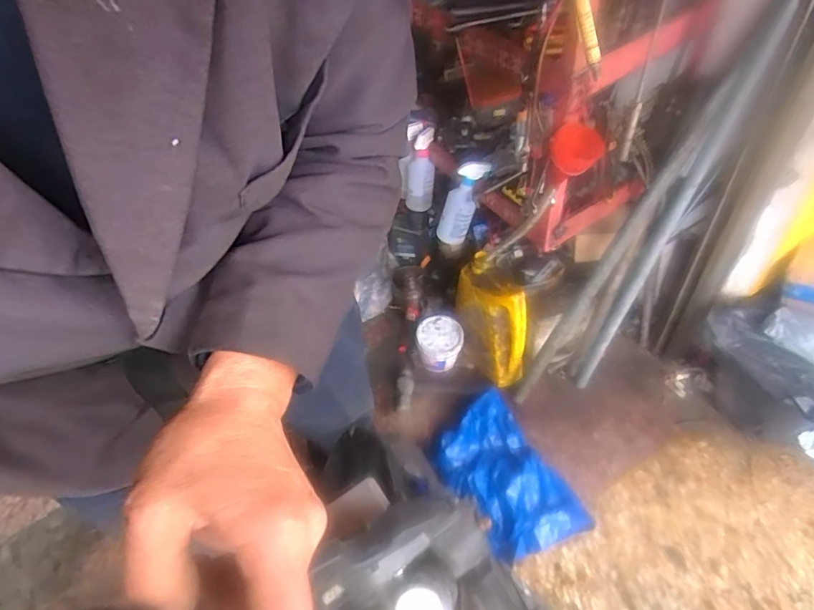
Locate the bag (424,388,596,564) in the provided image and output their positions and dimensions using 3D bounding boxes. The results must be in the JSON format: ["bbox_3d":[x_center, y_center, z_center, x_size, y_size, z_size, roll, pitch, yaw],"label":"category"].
[{"bbox_3d":[0.197,0.369,1.110,0.229,0.070,0.372,-21,51,-15],"label":"bag"}]

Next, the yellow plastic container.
[{"bbox_3d":[0.200,0.039,1.226,0.098,0.272,0.213,-19,48,-10],"label":"yellow plastic container"}]

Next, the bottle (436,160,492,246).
[{"bbox_3d":[0.134,-0.240,1.216,0.080,0.243,0.083,-16,45,-42],"label":"bottle"}]

